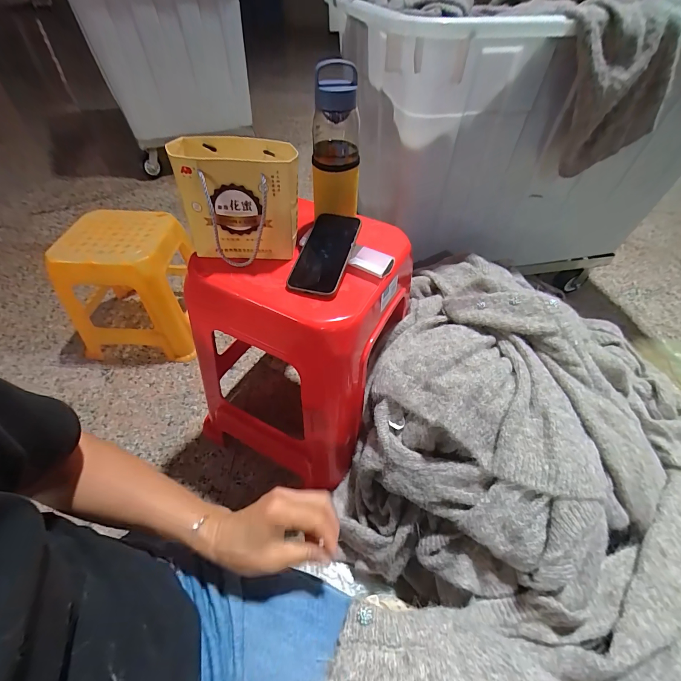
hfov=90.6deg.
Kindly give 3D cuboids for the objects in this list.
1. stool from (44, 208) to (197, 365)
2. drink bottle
[{"bbox_3d":[-0.589,-0.149,0.962,0.308,0.328,0.248,2,48,-2],"label":"stool"},{"bbox_3d":[-0.007,-0.305,0.542,0.074,0.228,0.081,0,49,-3],"label":"drink bottle"}]

